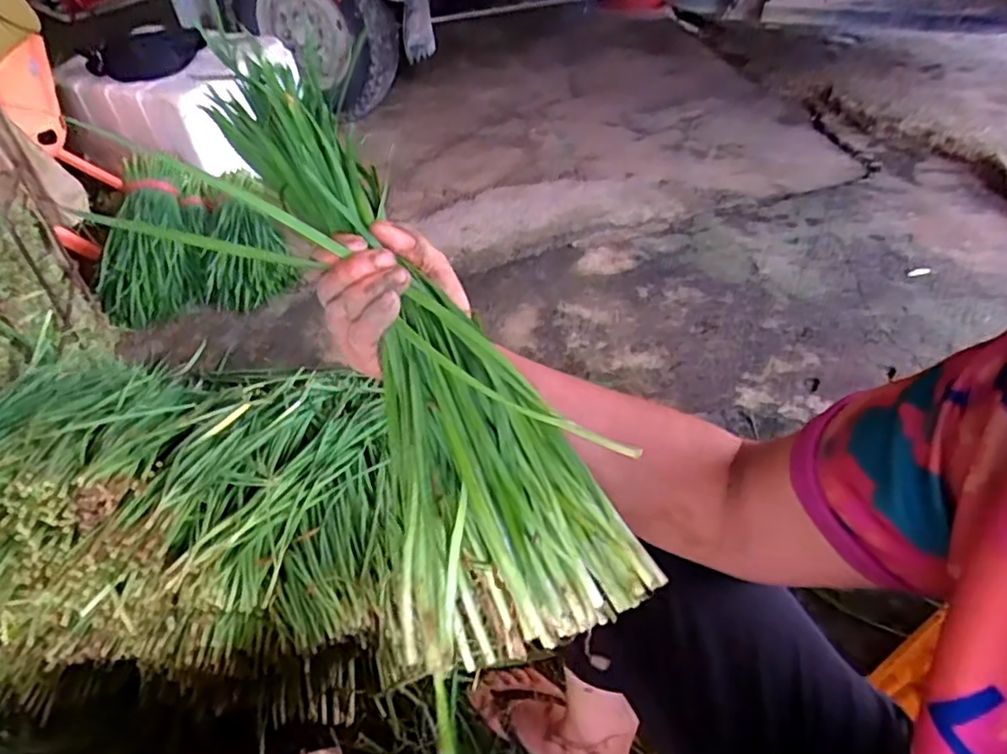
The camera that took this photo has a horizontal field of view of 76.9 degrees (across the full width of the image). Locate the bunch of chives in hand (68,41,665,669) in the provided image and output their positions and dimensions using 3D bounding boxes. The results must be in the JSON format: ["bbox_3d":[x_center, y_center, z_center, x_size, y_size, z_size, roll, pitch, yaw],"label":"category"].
[{"bbox_3d":[-0.077,-0.033,0.330,0.112,0.065,0.376,-25,67,-24],"label":"bunch of chives in hand"}]

